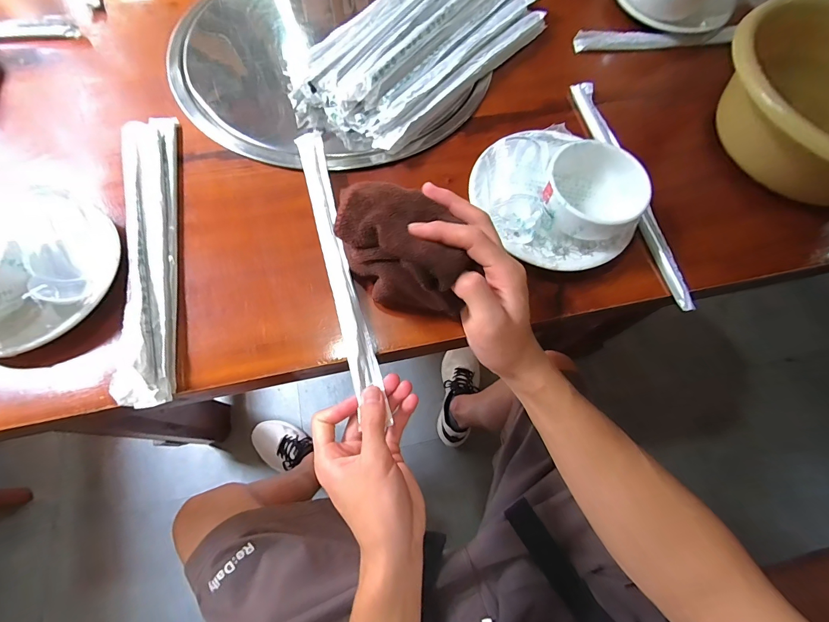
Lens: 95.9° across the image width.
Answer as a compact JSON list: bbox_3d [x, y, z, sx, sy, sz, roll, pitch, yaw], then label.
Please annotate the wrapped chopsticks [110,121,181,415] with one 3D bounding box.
[{"bbox_3d":[-0.246,-0.064,0.343,0.045,0.028,0.300,-10,69,-7],"label":"wrapped chopsticks"}]

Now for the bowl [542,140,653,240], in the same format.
[{"bbox_3d":[0.166,-0.108,0.360,0.093,0.048,0.091,1,69,-2],"label":"bowl"}]

